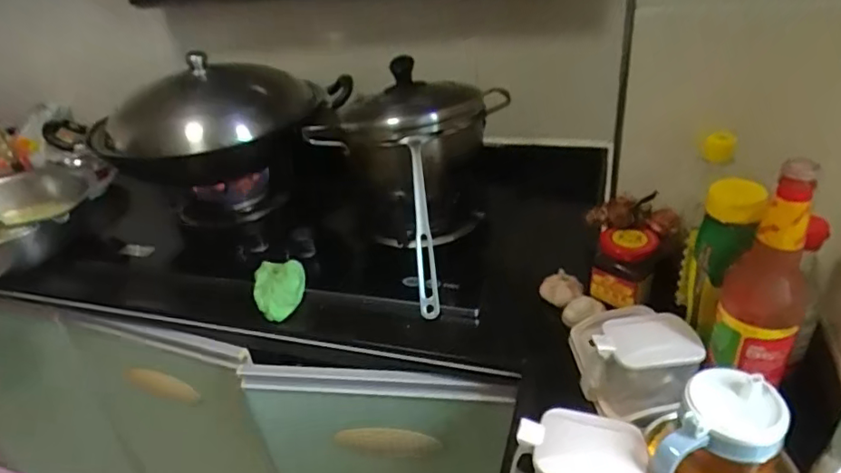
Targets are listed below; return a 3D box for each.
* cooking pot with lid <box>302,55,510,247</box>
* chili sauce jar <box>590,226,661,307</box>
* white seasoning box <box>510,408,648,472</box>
[{"bbox_3d":[-0.011,-0.128,0.912,0.292,0.263,0.195,-12,33,-8],"label":"cooking pot with lid"},{"bbox_3d":[0.266,0.039,0.731,0.072,0.090,0.065,11,36,26],"label":"chili sauce jar"},{"bbox_3d":[0.142,0.211,0.510,0.109,0.077,0.067,8,35,22],"label":"white seasoning box"}]

